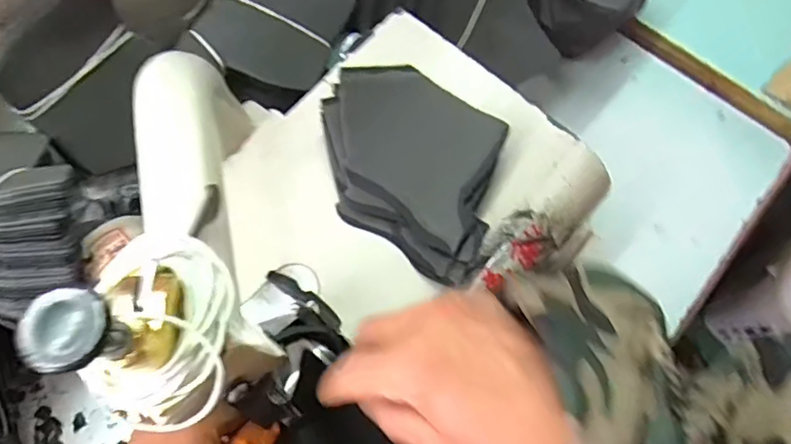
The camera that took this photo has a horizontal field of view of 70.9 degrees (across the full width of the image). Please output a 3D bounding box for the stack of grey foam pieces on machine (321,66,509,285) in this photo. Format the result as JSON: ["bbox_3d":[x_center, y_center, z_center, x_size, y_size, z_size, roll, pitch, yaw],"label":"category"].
[{"bbox_3d":[0.013,-0.043,0.394,0.148,0.043,0.115,37,78,8],"label":"stack of grey foam pieces on machine"}]

